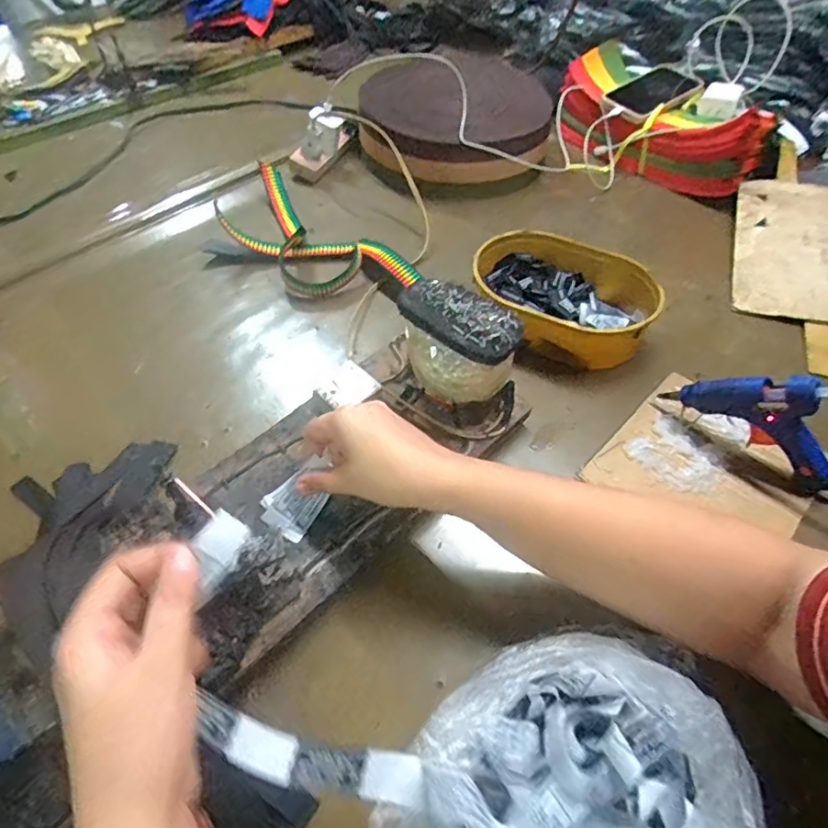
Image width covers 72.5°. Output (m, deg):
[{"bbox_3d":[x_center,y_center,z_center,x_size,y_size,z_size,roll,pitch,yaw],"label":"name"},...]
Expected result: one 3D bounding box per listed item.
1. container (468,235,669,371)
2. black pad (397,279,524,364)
[{"bbox_3d":[0.155,-0.118,0.599,0.187,0.068,0.136,17,52,13],"label":"container"},{"bbox_3d":[0.036,-0.077,0.444,0.101,0.017,0.050,35,59,26],"label":"black pad"}]

